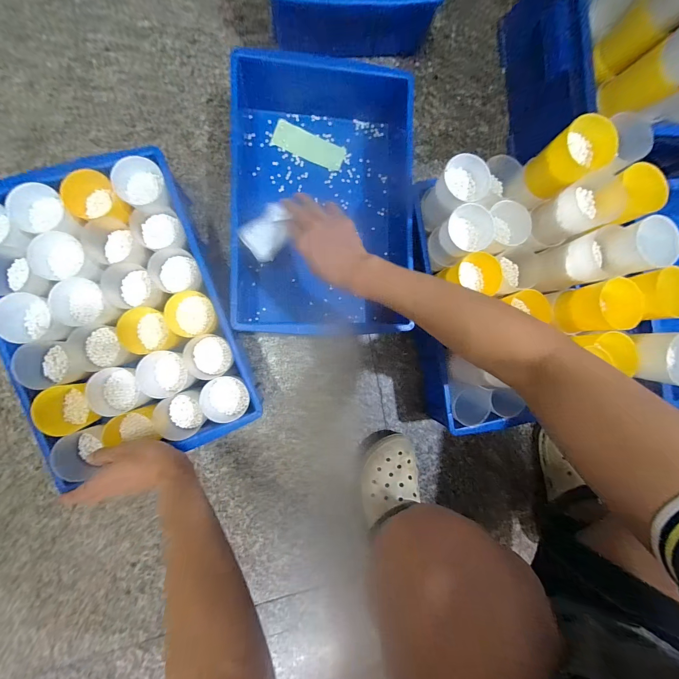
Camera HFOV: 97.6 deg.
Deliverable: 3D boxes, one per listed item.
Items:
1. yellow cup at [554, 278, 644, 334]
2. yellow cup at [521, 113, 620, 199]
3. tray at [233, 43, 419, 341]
[{"bbox_3d":[0.337,-0.043,0.391,0.062,0.060,0.063,0,86,-6],"label":"yellow cup"},{"bbox_3d":[0.289,-0.230,0.385,0.057,0.088,0.061,0,86,-6],"label":"yellow cup"},{"bbox_3d":[-0.031,-0.228,0.492,0.258,0.108,0.431,1,90,-9],"label":"tray"}]

